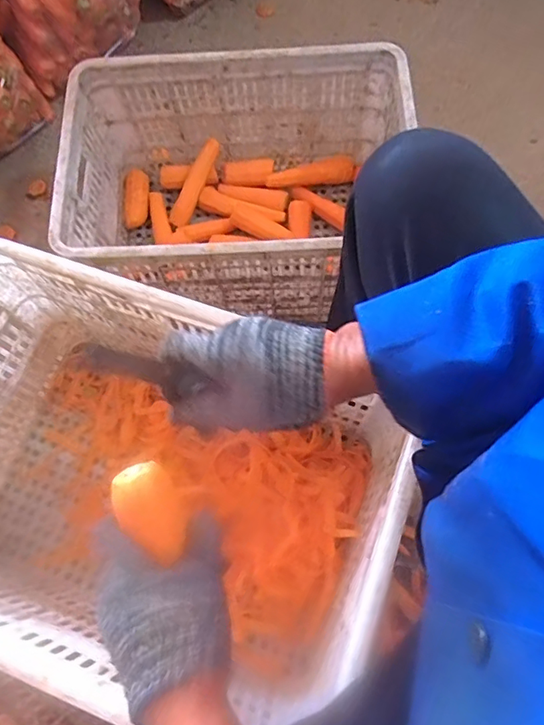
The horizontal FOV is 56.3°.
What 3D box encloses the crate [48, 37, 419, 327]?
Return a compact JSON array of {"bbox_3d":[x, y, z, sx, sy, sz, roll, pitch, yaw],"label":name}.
[{"bbox_3d":[-0.053,-0.285,0.867,0.509,0.270,0.365,-1,72,1],"label":"crate"}]

